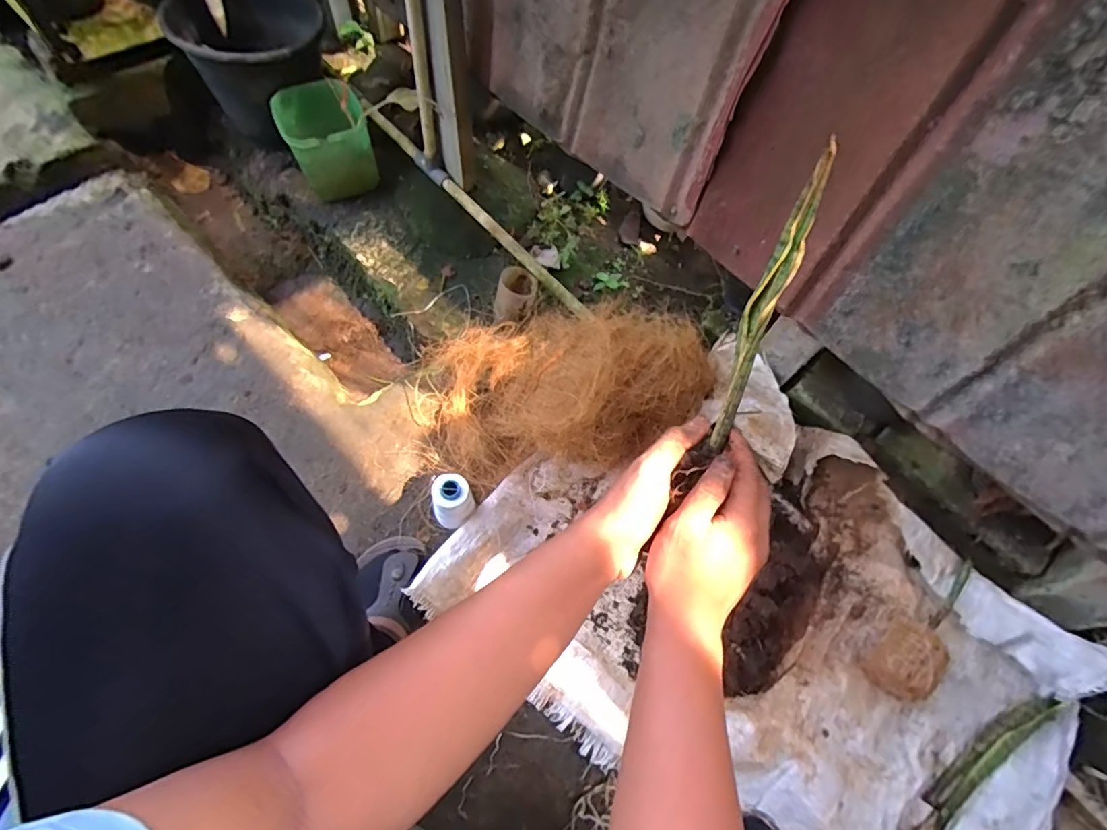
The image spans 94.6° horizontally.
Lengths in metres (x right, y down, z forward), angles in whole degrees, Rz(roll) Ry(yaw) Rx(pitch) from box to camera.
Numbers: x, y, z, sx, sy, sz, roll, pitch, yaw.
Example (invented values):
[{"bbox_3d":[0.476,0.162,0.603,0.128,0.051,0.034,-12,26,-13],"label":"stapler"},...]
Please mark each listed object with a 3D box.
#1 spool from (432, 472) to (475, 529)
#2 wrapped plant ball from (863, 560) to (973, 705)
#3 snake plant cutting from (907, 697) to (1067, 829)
[{"bbox_3d":[-0.139,0.126,0.722,0.050,0.108,0.058,-5,64,-6],"label":"spool"},{"bbox_3d":[0.544,0.290,0.726,0.083,0.050,0.248,40,69,15],"label":"wrapped plant ball"},{"bbox_3d":[0.562,0.463,0.670,0.296,0.030,0.038,-32,70,-17],"label":"snake plant cutting"}]

